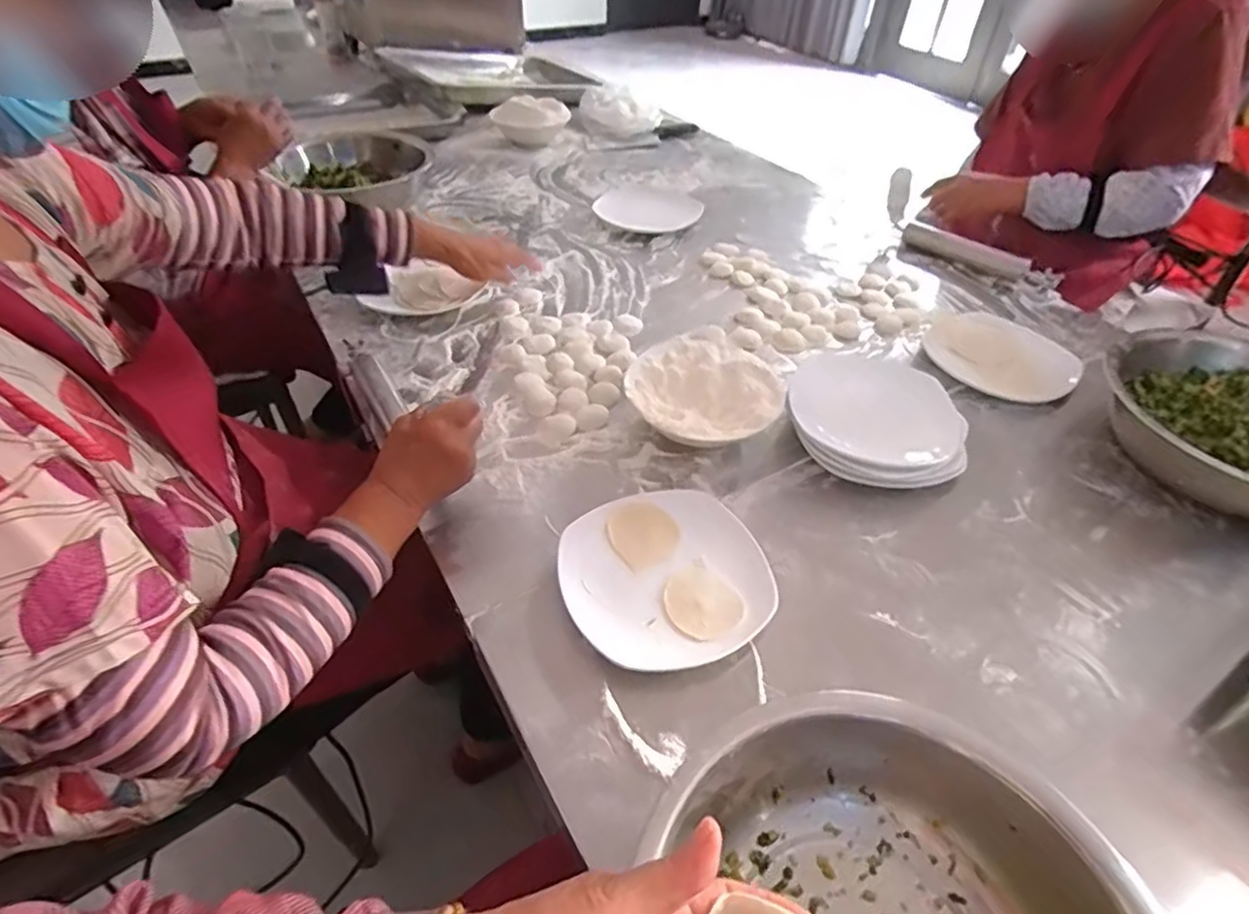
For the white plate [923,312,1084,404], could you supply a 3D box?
[{"bbox_3d":[0.487,-0.130,0.829,0.117,0.020,0.177,-41,59,-6],"label":"white plate"}]

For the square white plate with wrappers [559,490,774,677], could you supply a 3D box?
[{"bbox_3d":[0.034,0.104,0.571,0.170,0.024,0.179,-18,48,-19],"label":"square white plate with wrappers"}]

